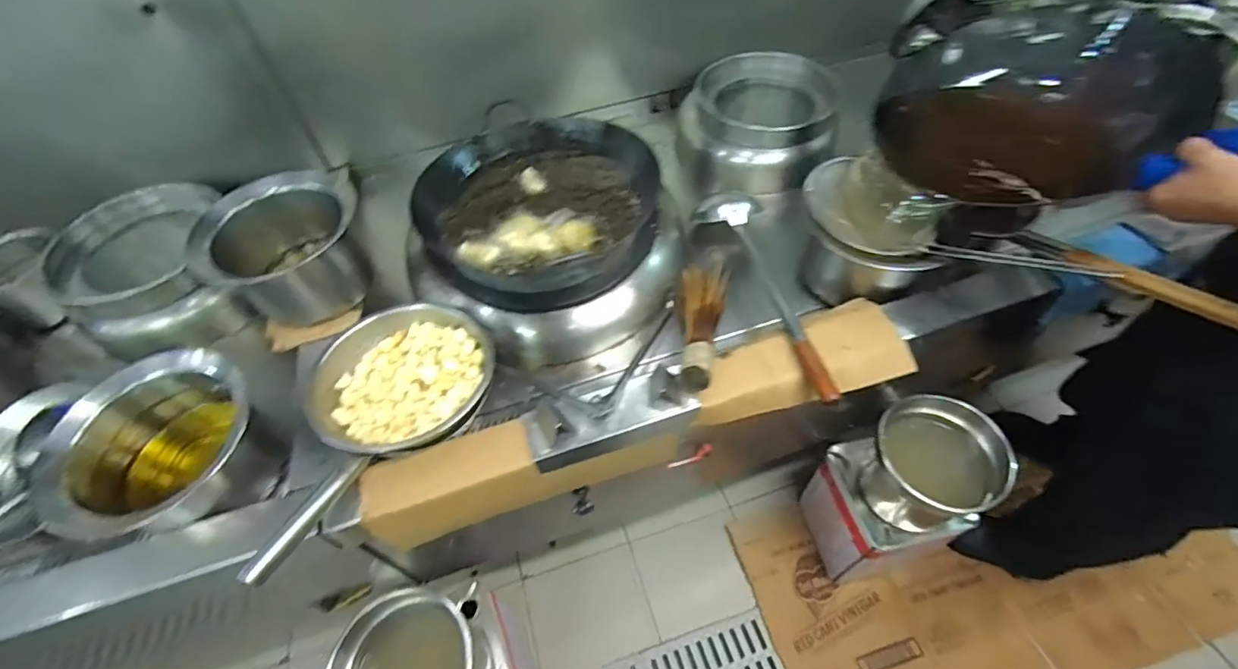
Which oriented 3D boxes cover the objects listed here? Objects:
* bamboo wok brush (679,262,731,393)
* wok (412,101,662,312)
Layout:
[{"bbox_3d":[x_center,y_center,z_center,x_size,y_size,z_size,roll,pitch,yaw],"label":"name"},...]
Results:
[{"bbox_3d":[0.131,-0.016,0.906,0.108,0.061,0.313,-10,36,27],"label":"bamboo wok brush"},{"bbox_3d":[-0.143,-0.238,0.971,0.392,0.144,0.373,-2,52,3],"label":"wok"}]

